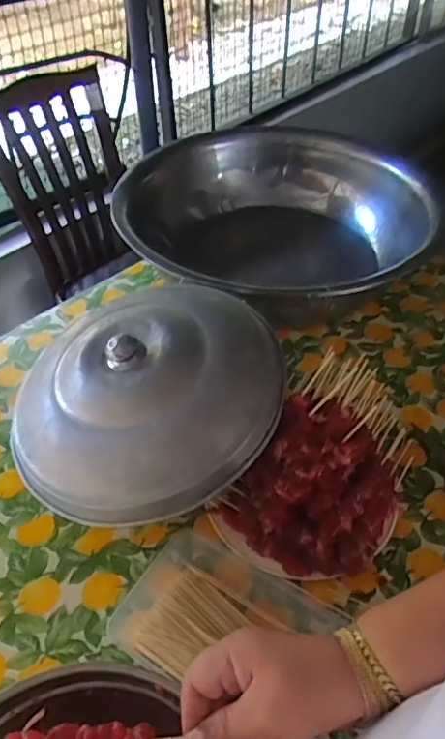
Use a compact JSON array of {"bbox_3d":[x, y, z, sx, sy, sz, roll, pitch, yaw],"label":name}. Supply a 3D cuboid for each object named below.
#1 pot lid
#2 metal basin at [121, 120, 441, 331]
[{"bbox_3d":[-0.095,0.025,0.703,0.337,0.117,0.291,-14,47,-13],"label":"pot lid"},{"bbox_3d":[0.099,-0.263,1.099,0.571,0.171,0.571,0,46,0],"label":"metal basin"}]

